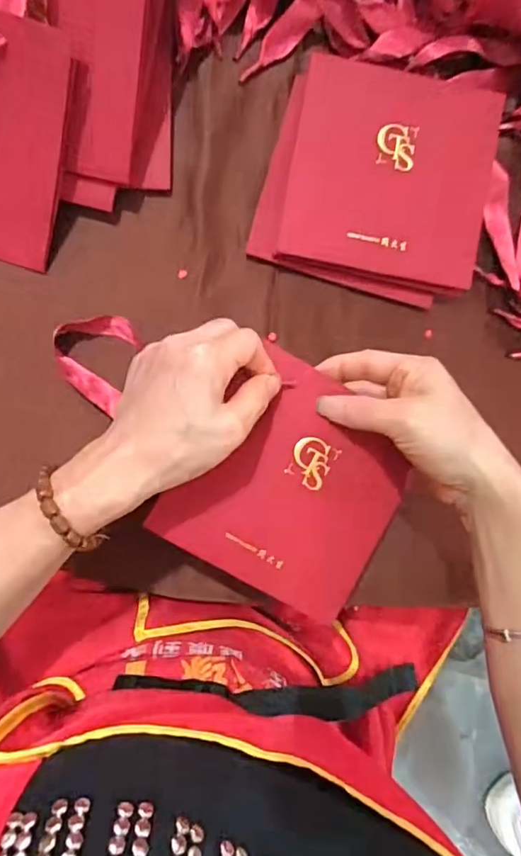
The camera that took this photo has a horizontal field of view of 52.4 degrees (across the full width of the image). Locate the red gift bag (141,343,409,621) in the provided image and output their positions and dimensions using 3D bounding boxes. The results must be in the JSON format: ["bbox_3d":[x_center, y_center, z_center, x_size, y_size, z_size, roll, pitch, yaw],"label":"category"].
[{"bbox_3d":[0.024,0.037,0.335,0.132,0.019,0.133,30,86,-4],"label":"red gift bag"}]

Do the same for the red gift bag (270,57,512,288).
[{"bbox_3d":[0.092,-0.180,0.369,0.137,0.014,0.143,10,92,-3],"label":"red gift bag"}]

